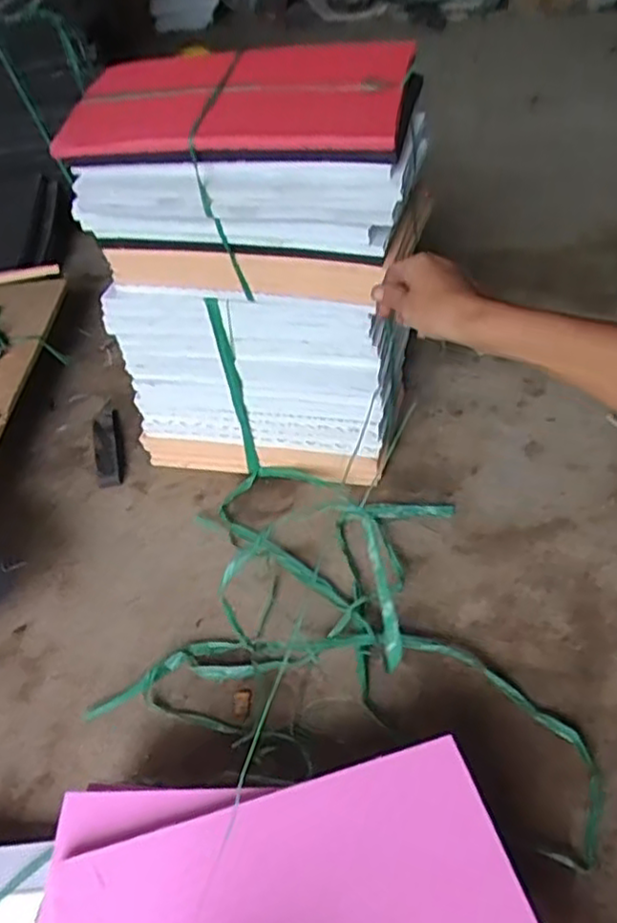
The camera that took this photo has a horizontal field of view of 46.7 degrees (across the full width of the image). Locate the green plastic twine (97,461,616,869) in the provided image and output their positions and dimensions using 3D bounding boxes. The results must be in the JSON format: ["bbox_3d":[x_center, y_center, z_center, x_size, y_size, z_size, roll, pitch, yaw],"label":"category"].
[{"bbox_3d":[0.053,0.098,0.636,0.421,0.149,0.320,10,46,17],"label":"green plastic twine"}]

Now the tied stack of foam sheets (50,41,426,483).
[{"bbox_3d":[-0.053,-0.162,0.720,0.307,0.404,0.125,8,46,16],"label":"tied stack of foam sheets"}]

